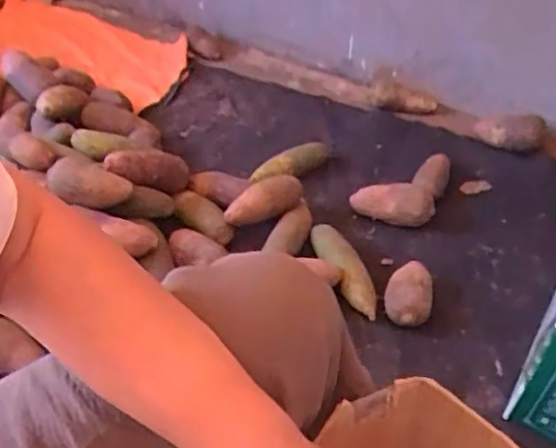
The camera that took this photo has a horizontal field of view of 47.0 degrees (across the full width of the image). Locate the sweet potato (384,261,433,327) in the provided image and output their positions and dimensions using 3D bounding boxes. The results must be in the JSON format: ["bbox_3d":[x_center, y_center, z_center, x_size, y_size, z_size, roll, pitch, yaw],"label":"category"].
[{"bbox_3d":[0.209,0.108,1.022,0.072,0.054,0.111,7,41,6],"label":"sweet potato"}]

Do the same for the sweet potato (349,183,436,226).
[{"bbox_3d":[0.219,-0.034,1.229,0.156,0.069,0.067,5,41,4],"label":"sweet potato"}]

